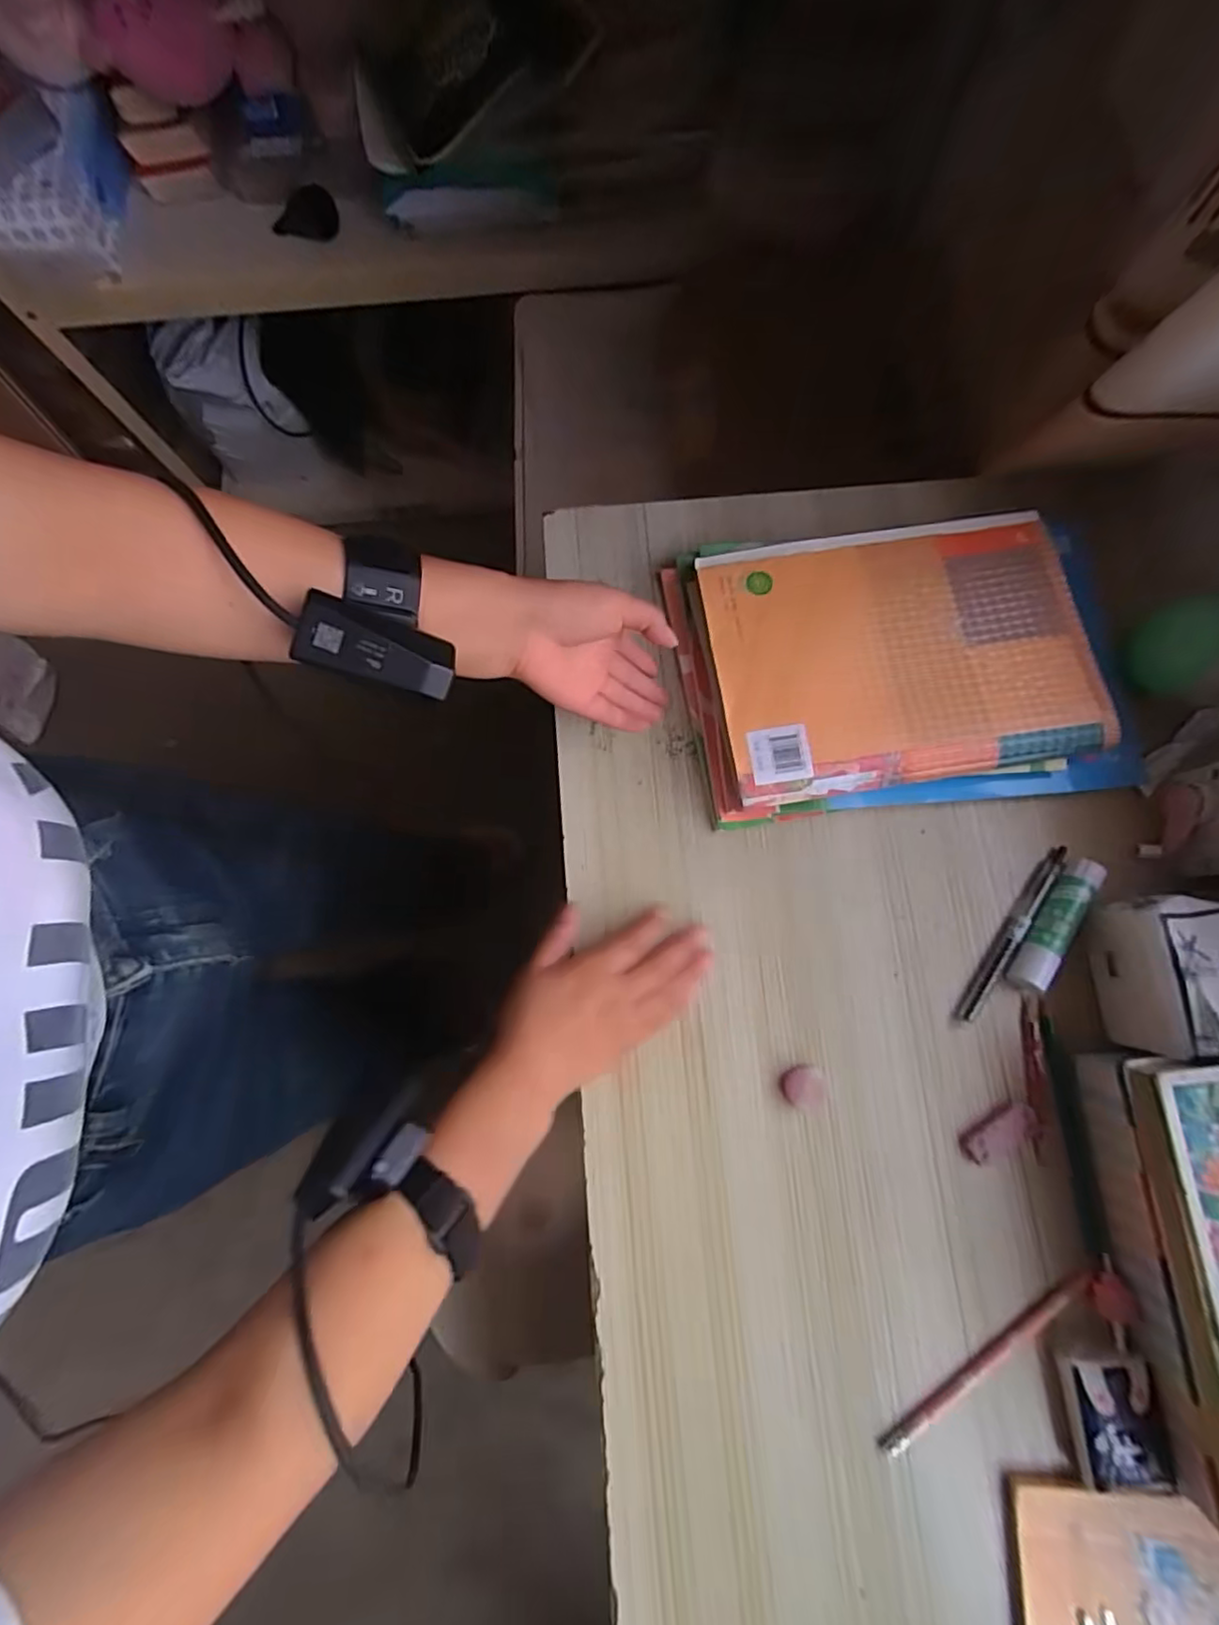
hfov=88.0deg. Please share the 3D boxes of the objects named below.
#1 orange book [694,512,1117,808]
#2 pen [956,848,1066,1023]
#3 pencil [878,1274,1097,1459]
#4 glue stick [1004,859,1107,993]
[{"bbox_3d":[0.203,-0.116,0.451,0.251,0.018,0.186,-9,79,-1],"label":"orange book"},{"bbox_3d":[0.281,0.083,0.436,0.010,0.011,0.141,35,81,7],"label":"pen"},{"bbox_3d":[0.231,0.334,0.385,0.164,0.012,0.013,-36,81,-6],"label":"pencil"},{"bbox_3d":[0.302,0.075,0.430,0.023,0.025,0.096,32,81,7],"label":"glue stick"}]

